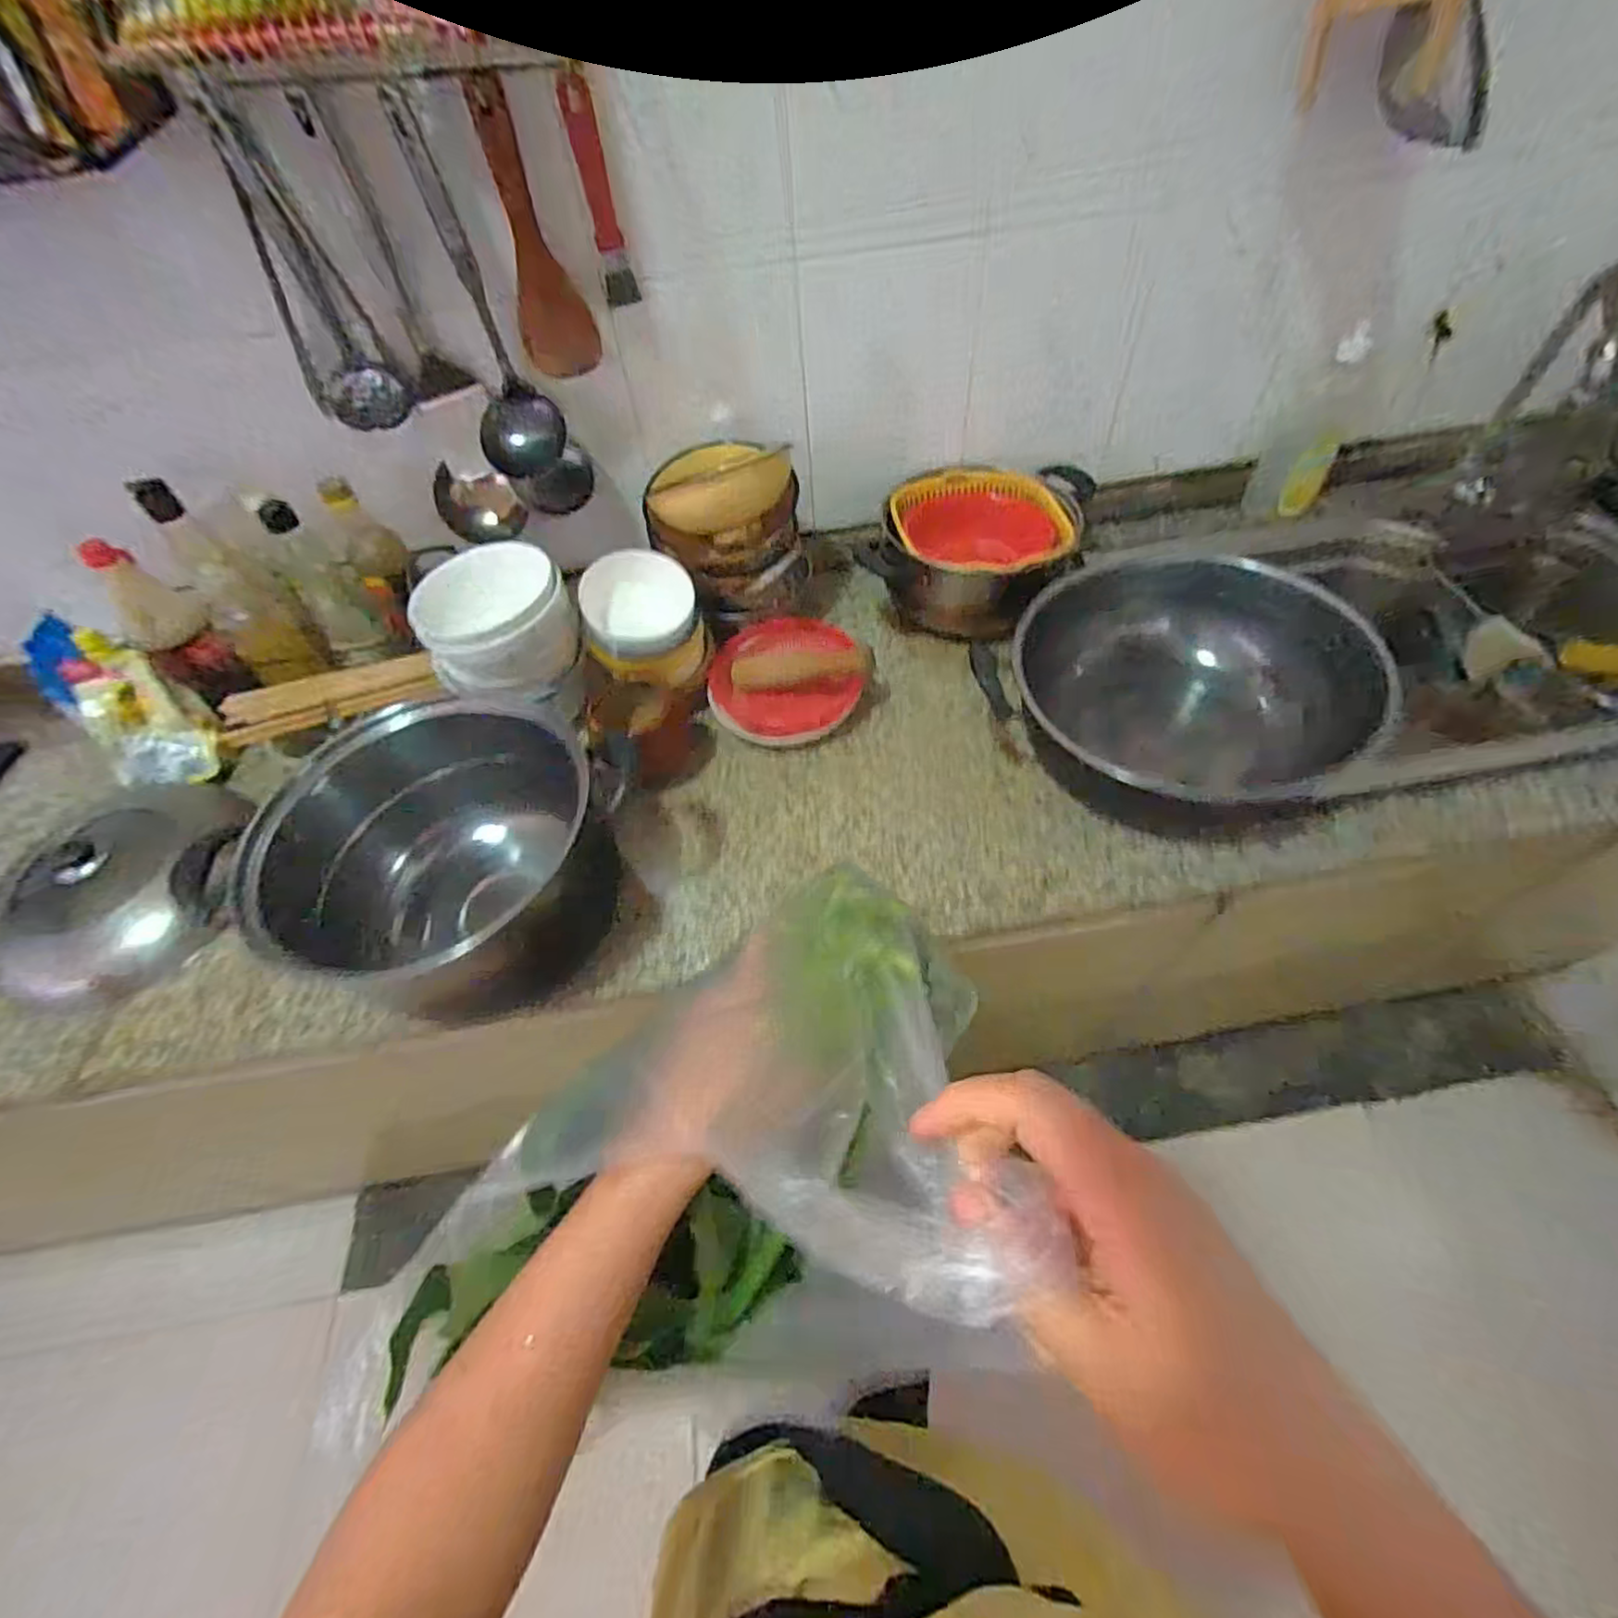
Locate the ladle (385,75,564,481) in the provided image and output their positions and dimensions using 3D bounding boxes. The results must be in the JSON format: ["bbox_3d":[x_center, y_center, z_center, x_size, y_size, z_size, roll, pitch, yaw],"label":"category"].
[{"bbox_3d":[-0.317,-0.469,0.655,0.065,0.280,0.068,26,60,22],"label":"ladle"}]

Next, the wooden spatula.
[{"bbox_3d":[-0.255,-0.521,0.628,0.072,0.213,0.014,-24,56,-12],"label":"wooden spatula"}]

